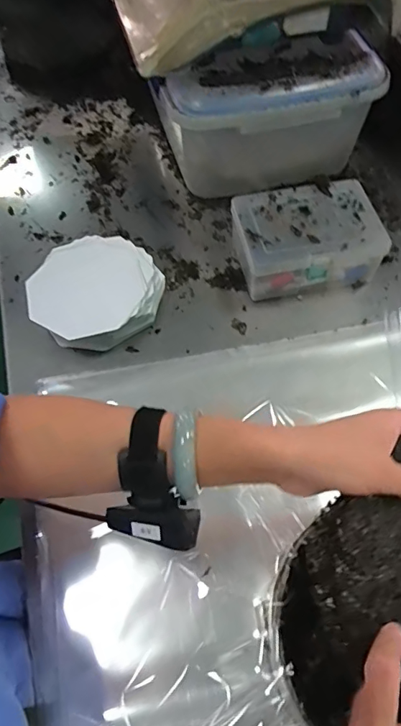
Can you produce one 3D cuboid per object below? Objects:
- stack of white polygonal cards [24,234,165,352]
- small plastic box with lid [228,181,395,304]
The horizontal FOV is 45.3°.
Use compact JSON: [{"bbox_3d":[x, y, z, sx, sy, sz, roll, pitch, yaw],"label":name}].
[{"bbox_3d":[-0.136,-0.091,0.614,0.150,0.060,0.163,40,68,22],"label":"stack of white polygonal cards"},{"bbox_3d":[0.138,-0.164,0.642,0.177,0.079,0.125,-10,60,-4],"label":"small plastic box with lid"}]

